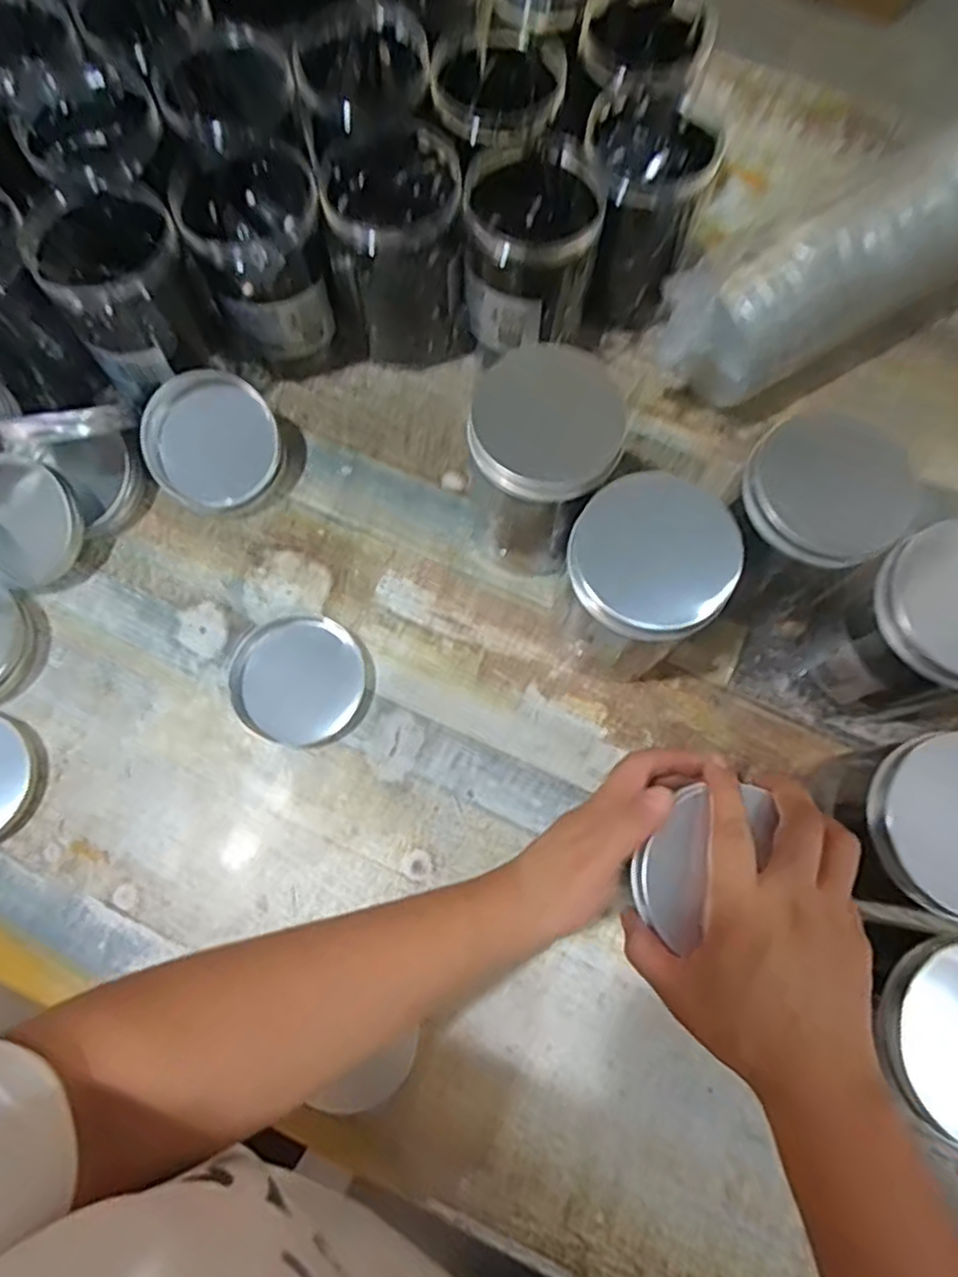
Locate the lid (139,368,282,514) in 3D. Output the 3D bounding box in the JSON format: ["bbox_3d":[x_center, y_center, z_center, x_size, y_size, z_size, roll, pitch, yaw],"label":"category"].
[{"bbox_3d":[-0.204,-0.148,0.545,0.101,0.018,0.097,0,117,-1],"label":"lid"}]

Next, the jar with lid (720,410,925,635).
[{"bbox_3d":[0.213,-0.075,0.495,0.094,0.140,0.101,0,75,1],"label":"jar with lid"}]

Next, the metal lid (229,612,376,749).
[{"bbox_3d":[-0.131,0.030,0.532,0.101,0.019,0.094,0,75,1],"label":"metal lid"}]

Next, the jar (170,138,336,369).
[{"bbox_3d":[-0.157,-0.278,0.547,0.088,0.149,0.091,0,75,0],"label":"jar"}]

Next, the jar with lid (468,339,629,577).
[{"bbox_3d":[0.042,-0.112,0.495,0.089,0.158,0.086,0,75,1],"label":"jar with lid"}]

